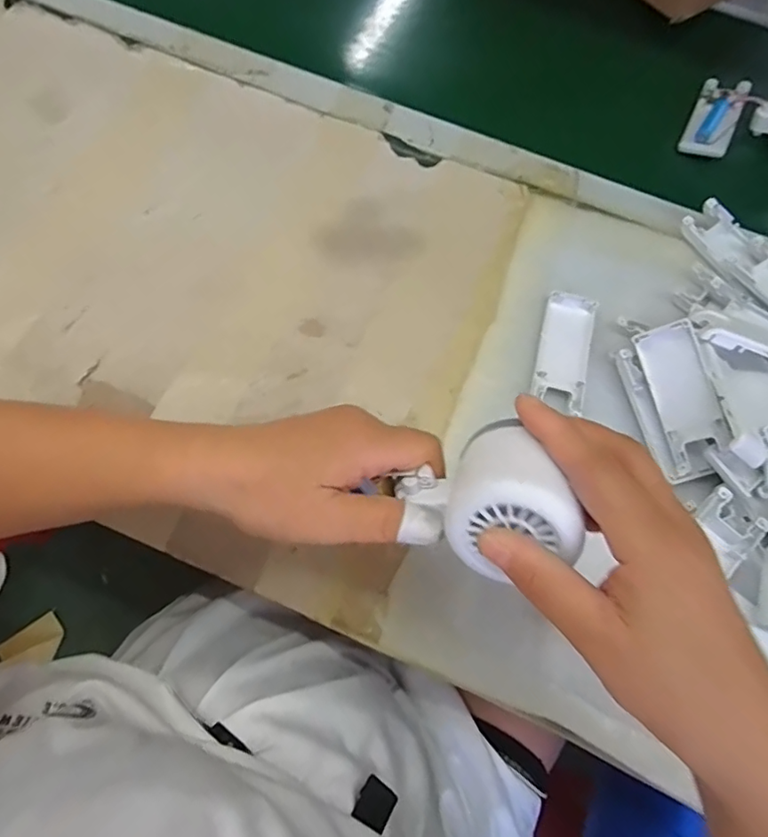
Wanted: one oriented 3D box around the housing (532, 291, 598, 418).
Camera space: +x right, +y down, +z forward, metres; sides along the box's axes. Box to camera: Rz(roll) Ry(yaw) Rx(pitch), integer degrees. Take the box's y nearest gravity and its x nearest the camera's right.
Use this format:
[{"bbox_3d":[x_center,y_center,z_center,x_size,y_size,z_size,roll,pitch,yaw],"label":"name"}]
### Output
[{"bbox_3d":[0.142,-0.054,0.418,0.037,0.006,0.096,16,72,3],"label":"housing"}]

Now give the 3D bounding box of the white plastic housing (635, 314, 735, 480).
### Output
[{"bbox_3d":[0.214,-0.017,0.380,0.039,0.015,0.102,-19,80,29],"label":"white plastic housing"}]

